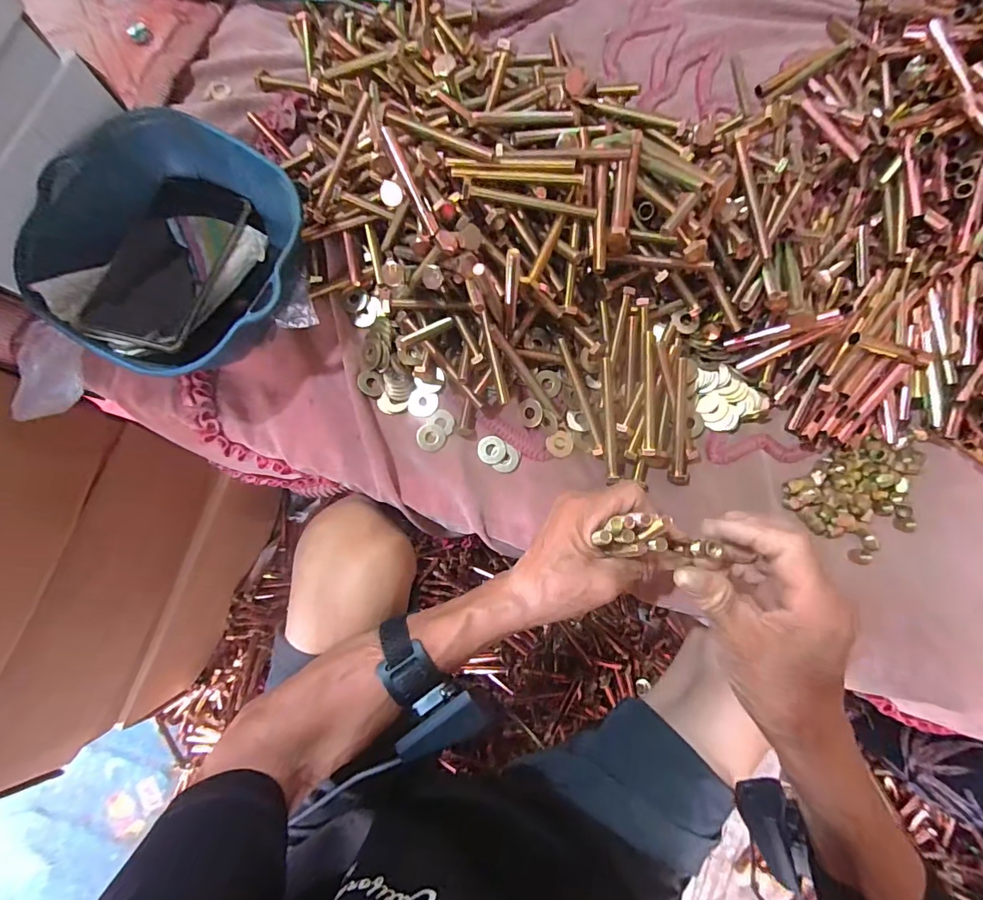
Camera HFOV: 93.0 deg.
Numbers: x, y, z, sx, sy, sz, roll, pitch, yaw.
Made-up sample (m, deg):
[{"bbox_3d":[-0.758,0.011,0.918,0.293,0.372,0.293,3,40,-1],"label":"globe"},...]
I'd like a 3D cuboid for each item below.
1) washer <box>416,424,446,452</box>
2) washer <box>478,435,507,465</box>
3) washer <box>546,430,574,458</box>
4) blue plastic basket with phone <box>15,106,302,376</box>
[{"bbox_3d":[-0.054,-0.011,0.414,0.025,0.004,0.025,0,83,-1],"label":"washer"},{"bbox_3d":[0.001,0.000,0.414,0.025,0.004,0.025,6,83,0],"label":"washer"},{"bbox_3d":[0.061,-0.005,0.418,0.026,0.008,0.023,-23,83,-3],"label":"washer"},{"bbox_3d":[-0.250,-0.156,0.388,0.193,0.083,0.188,18,83,2],"label":"blue plastic basket with phone"}]

